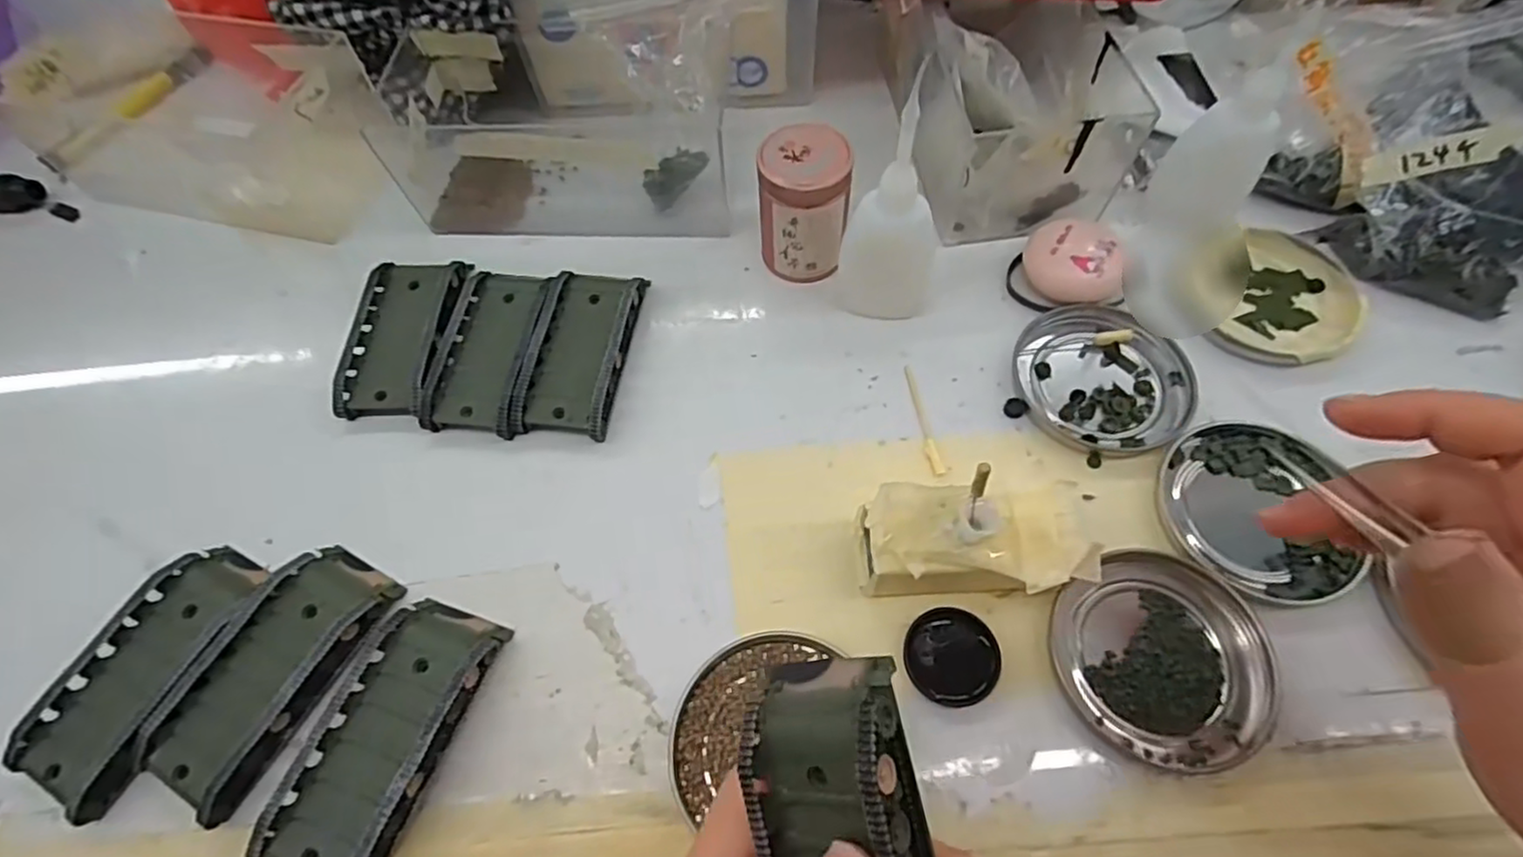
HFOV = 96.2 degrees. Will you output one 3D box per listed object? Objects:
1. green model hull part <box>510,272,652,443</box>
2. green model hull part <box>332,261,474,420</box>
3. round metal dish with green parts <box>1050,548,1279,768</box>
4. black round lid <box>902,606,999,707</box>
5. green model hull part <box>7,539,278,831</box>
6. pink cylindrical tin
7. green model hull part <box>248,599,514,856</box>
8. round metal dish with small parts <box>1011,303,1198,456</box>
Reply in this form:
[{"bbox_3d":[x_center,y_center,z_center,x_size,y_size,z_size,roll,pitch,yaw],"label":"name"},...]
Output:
[{"bbox_3d":[-0.088,-0.040,0.336,0.044,0.020,0.092,6,62,6],"label":"green model hull part"},{"bbox_3d":[-0.180,-0.047,0.344,0.046,0.015,0.089,1,62,3],"label":"green model hull part"},{"bbox_3d":[0.152,0.086,0.260,0.075,0.009,0.077,-1,62,2],"label":"round metal dish with green parts"},{"bbox_3d":[0.074,0.088,0.265,0.035,0.005,0.034,-1,62,2],"label":"black round lid"},{"bbox_3d":[-0.244,0.093,0.271,0.046,0.016,0.098,19,64,12],"label":"green model hull part"},{"bbox_3d":[0.021,-0.110,0.343,0.043,0.064,0.042,-2,62,2],"label":"pink cylindrical tin"},{"bbox_3d":[-0.138,0.112,0.252,0.047,0.021,0.095,14,63,10],"label":"green model hull part"},{"bbox_3d":[0.160,-0.025,0.321,0.075,0.009,0.077,-1,62,2],"label":"round metal dish with small parts"}]

